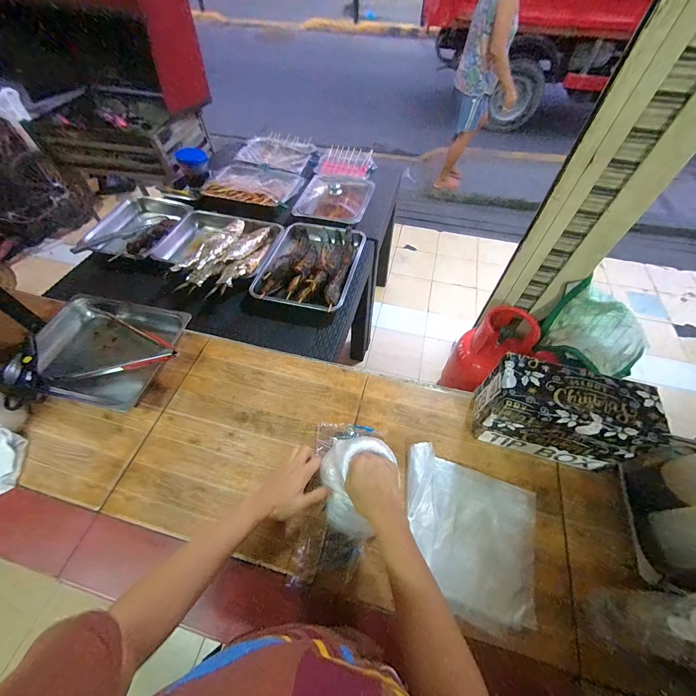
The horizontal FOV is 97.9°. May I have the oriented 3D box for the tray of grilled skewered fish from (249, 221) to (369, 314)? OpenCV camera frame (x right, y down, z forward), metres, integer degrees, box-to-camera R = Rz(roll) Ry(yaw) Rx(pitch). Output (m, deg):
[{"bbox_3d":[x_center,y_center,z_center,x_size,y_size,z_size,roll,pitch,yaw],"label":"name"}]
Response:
[{"bbox_3d":[-0.117,-0.291,0.991,0.293,0.101,0.410,11,57,7],"label":"tray of grilled skewered fish"}]

